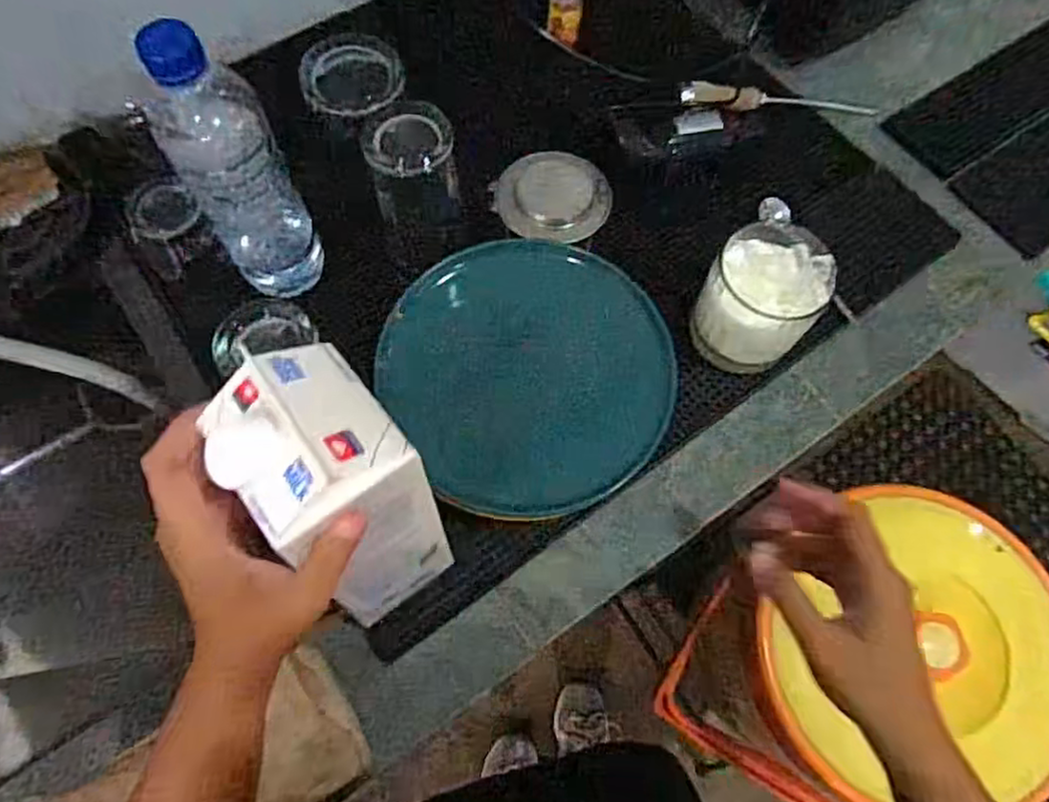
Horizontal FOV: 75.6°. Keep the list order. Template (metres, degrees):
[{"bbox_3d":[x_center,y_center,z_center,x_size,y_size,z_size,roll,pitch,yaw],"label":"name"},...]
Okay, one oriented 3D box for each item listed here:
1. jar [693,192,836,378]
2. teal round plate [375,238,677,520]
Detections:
[{"bbox_3d":[0.174,-0.072,0.511,0.075,0.109,0.079,0,68,-1],"label":"jar"},{"bbox_3d":[0.004,-0.019,0.488,0.190,0.024,0.202,0,82,-2],"label":"teal round plate"}]

